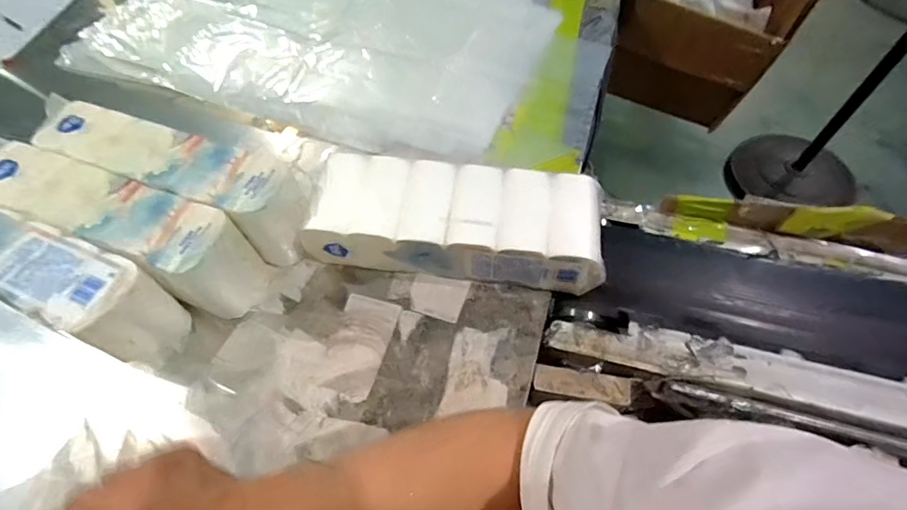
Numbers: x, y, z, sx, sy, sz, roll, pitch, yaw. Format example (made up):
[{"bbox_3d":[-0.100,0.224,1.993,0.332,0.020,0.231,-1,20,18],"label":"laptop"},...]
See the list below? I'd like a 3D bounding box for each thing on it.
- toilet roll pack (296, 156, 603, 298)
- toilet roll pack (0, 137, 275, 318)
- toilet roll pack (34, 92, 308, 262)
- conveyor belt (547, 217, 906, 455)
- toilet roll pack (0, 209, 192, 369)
[{"bbox_3d":[0.004,-0.044,0.621,0.374,0.094,0.137,7,59,7],"label":"toilet roll pack"},{"bbox_3d":[-0.455,-0.037,0.625,0.433,0.133,0.094,18,61,13],"label":"toilet roll pack"},{"bbox_3d":[-0.395,-0.106,0.659,0.399,0.128,0.095,19,62,14],"label":"toilet roll pack"},{"bbox_3d":[1.055,0.220,0.495,1.840,0.080,0.270,11,60,10],"label":"conveyor belt"},{"bbox_3d":[-0.528,0.024,0.587,0.382,0.133,0.091,19,62,14],"label":"toilet roll pack"}]

